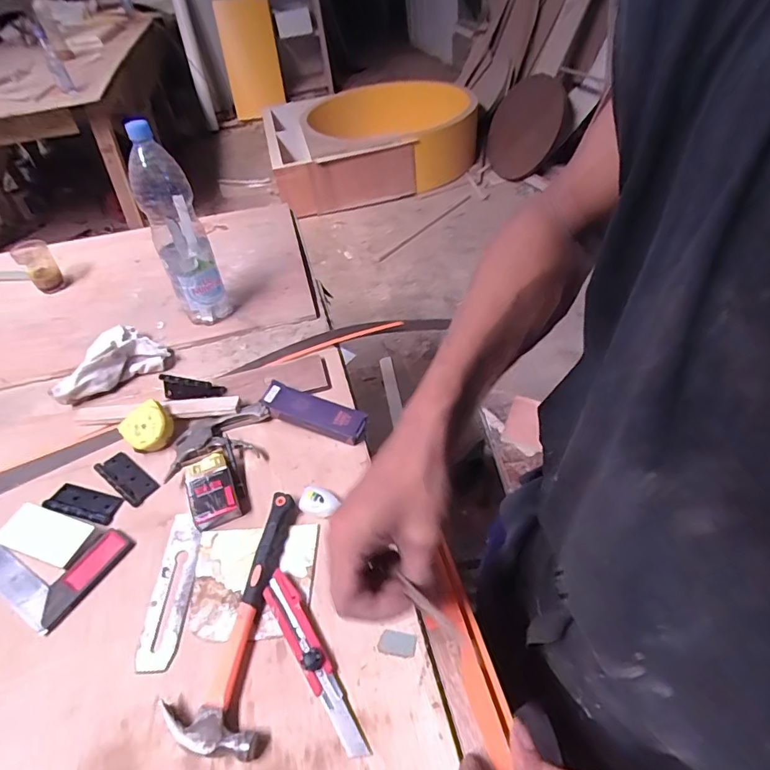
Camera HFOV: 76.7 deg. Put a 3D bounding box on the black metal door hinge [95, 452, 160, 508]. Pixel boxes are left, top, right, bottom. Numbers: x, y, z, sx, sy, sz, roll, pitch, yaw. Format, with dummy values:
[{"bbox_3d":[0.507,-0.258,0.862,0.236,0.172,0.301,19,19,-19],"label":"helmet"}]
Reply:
[{"bbox_3d":[-0.366,0.127,0.684,0.108,0.011,0.042,28,55,29],"label":"black metal door hinge"}]

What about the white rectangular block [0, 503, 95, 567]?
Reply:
[{"bbox_3d":[-0.434,0.192,0.625,0.113,0.021,0.057,10,48,15],"label":"white rectangular block"}]

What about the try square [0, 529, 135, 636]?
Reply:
[{"bbox_3d":[-0.475,0.194,0.635,0.292,0.012,0.123,20,51,24],"label":"try square"}]

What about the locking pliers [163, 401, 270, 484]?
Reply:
[{"bbox_3d":[-0.238,0.077,0.705,0.137,0.024,0.098,-12,46,-6],"label":"locking pliers"}]

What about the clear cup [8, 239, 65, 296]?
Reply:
[{"bbox_3d":[-0.730,-0.250,1.029,0.065,0.098,0.054,-32,51,-23],"label":"clear cup"}]

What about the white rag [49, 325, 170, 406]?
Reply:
[{"bbox_3d":[-0.474,-0.045,0.832,0.176,0.062,0.092,-27,49,-19],"label":"white rag"}]

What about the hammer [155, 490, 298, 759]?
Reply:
[{"bbox_3d":[-0.166,0.247,0.542,0.099,0.026,0.264,-3,46,3],"label":"hammer"}]

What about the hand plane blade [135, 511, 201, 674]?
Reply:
[{"bbox_3d":[-0.253,0.236,0.576,0.049,0.005,0.181,-7,46,0],"label":"hand plane blade"}]

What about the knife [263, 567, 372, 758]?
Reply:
[{"bbox_3d":[-0.076,0.282,0.507,0.031,0.017,0.195,-28,50,-20],"label":"knife"}]

